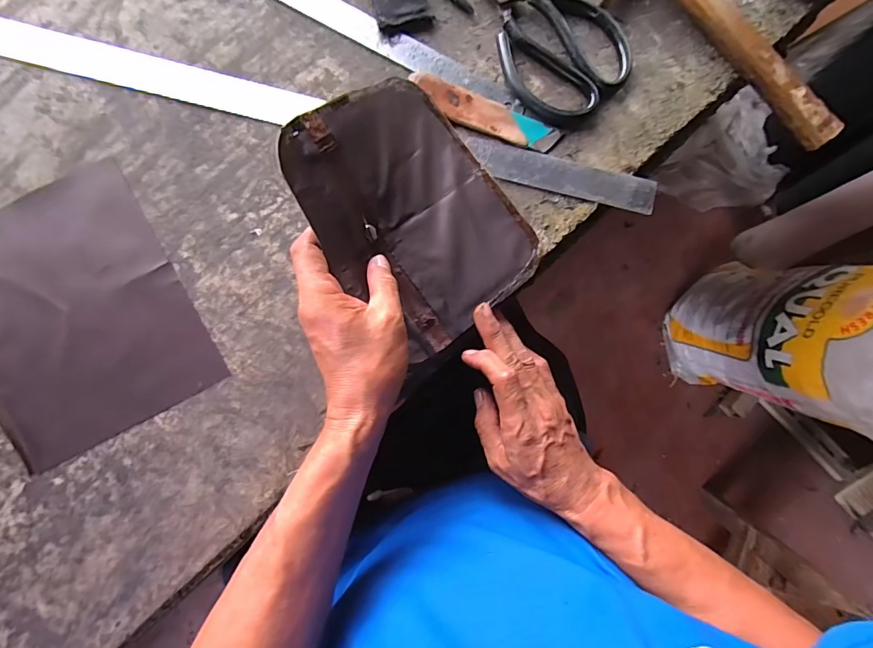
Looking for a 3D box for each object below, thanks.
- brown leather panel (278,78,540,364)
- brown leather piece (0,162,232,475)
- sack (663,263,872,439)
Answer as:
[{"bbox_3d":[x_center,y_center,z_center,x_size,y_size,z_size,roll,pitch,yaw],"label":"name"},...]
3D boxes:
[{"bbox_3d":[-0.014,-0.081,0.323,0.146,0.033,0.183,-44,110,-25],"label":"brown leather panel"},{"bbox_3d":[-0.272,-0.009,0.327,0.154,0.009,0.188,-29,89,-3],"label":"brown leather piece"},{"bbox_3d":[0.746,0.014,0.874,0.285,0.602,0.301,-25,90,-5],"label":"sack"}]

